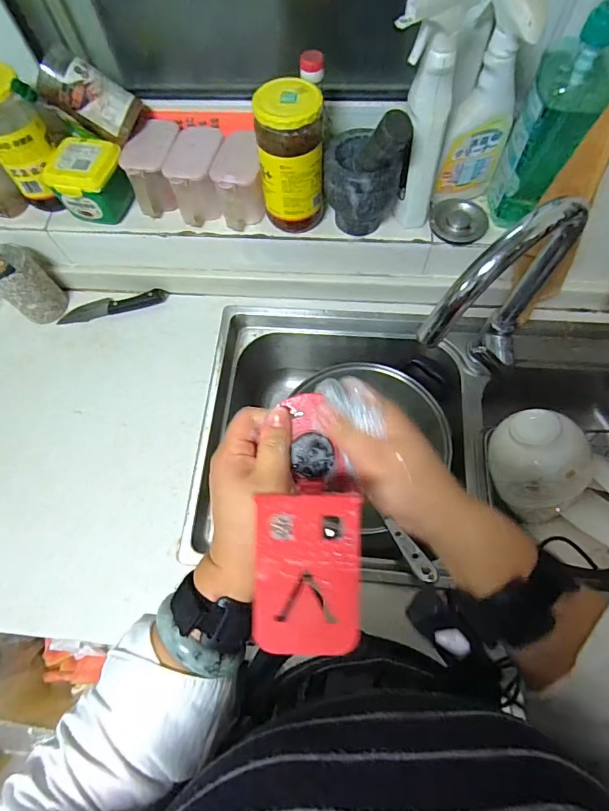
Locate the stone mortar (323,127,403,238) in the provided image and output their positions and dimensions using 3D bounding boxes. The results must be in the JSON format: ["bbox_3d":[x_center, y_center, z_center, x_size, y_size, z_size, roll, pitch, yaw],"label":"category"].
[{"bbox_3d":[0.081,-0.304,0.602,0.096,0.111,0.098,-1,69,3],"label":"stone mortar"}]

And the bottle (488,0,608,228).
[{"bbox_3d":[0.299,-0.343,0.517,0.084,0.248,0.087,31,73,14],"label":"bottle"}]

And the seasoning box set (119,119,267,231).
[{"bbox_3d":[-0.153,-0.342,0.645,0.202,0.075,0.134,14,70,8],"label":"seasoning box set"}]

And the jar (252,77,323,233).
[{"bbox_3d":[-0.017,-0.322,0.581,0.084,0.173,0.078,-1,69,3],"label":"jar"}]

